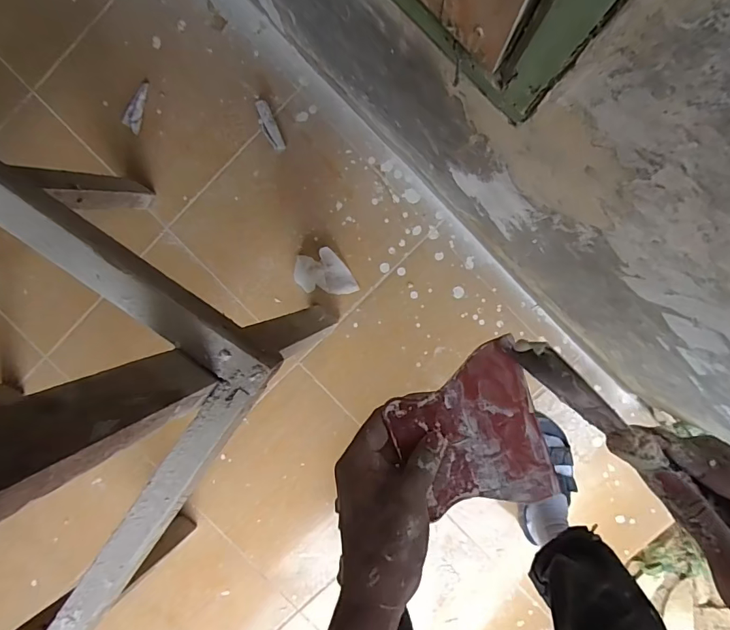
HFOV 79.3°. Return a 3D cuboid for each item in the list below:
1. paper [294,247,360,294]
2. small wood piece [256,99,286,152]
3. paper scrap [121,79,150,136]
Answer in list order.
[{"bbox_3d":[-0.080,-0.091,0.924,0.128,0.027,0.090,4,94,3],"label":"paper"},{"bbox_3d":[-0.197,-0.388,0.906,0.032,0.023,0.103,-22,92,5],"label":"small wood piece"},{"bbox_3d":[-0.474,-0.438,0.921,0.035,0.017,0.114,17,95,2],"label":"paper scrap"}]

